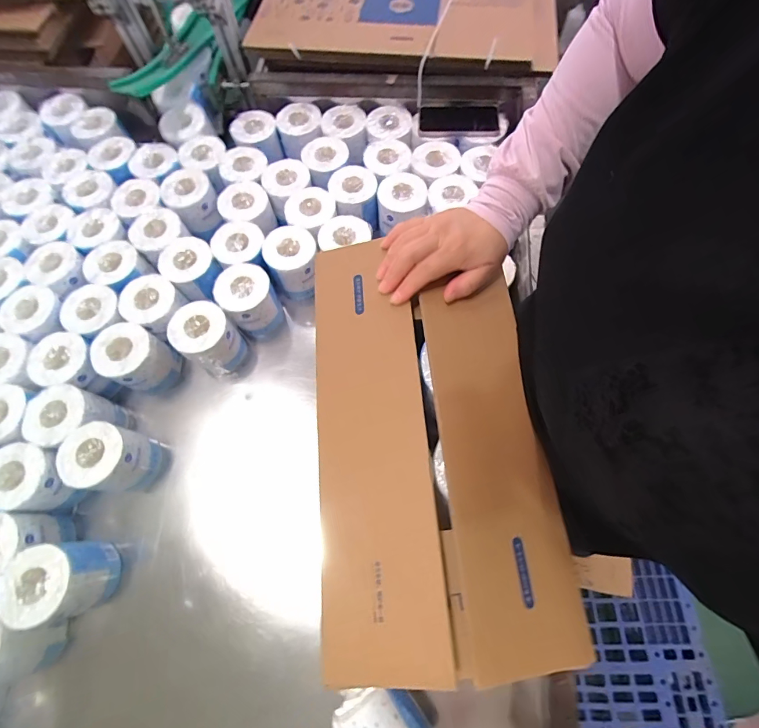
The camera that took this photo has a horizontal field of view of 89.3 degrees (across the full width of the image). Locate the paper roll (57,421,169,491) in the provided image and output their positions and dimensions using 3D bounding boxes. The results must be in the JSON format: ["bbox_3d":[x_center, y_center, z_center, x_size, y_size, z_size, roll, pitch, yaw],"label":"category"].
[{"bbox_3d":[-0.422,0.158,0.623,0.097,0.127,0.090,0,68,1],"label":"paper roll"}]

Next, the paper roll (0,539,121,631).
[{"bbox_3d":[-0.451,0.313,0.561,0.103,0.120,0.097,0,68,1],"label":"paper roll"}]

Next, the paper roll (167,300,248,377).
[{"bbox_3d":[-0.300,-0.042,0.685,0.091,0.107,0.093,0,68,1],"label":"paper roll"}]

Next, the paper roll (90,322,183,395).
[{"bbox_3d":[-0.422,-0.005,0.673,0.096,0.100,0.095,0,68,1],"label":"paper roll"}]

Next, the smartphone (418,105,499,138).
[{"bbox_3d":[0.166,-0.512,0.807,0.163,0.011,0.075,-1,68,0],"label":"smartphone"}]

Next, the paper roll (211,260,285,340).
[{"bbox_3d":[-0.239,-0.115,0.716,0.093,0.105,0.091,0,68,1],"label":"paper roll"}]

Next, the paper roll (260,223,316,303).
[{"bbox_3d":[-0.163,-0.191,0.752,0.097,0.118,0.098,-15,68,-5],"label":"paper roll"}]

